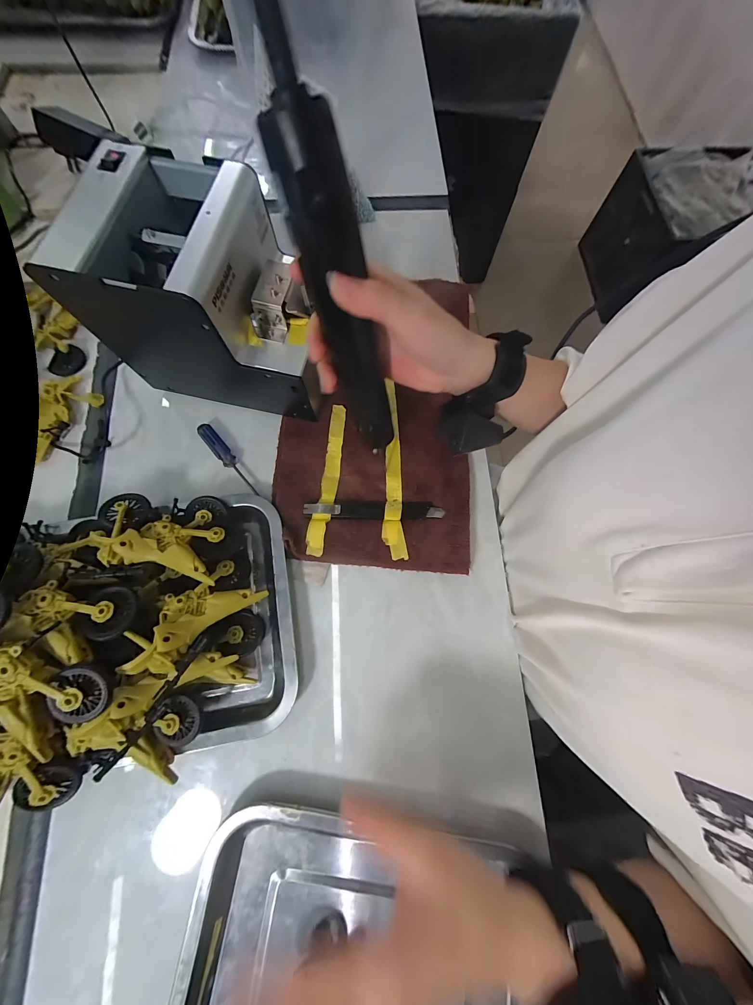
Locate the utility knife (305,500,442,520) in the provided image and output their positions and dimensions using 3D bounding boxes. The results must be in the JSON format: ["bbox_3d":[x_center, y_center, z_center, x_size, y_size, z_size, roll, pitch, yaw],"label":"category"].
[{"bbox_3d":[-0.002,0.007,0.319,0.135,0.009,0.018,0,74,-2],"label":"utility knife"}]

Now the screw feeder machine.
[{"bbox_3d":[-0.138,-0.178,0.294,0.173,0.145,0.122,12,74,1],"label":"screw feeder machine"}]

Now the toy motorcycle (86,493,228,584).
[{"bbox_3d":[-0.187,0.030,0.290,0.111,0.058,0.076,2,74,-2],"label":"toy motorcycle"}]

